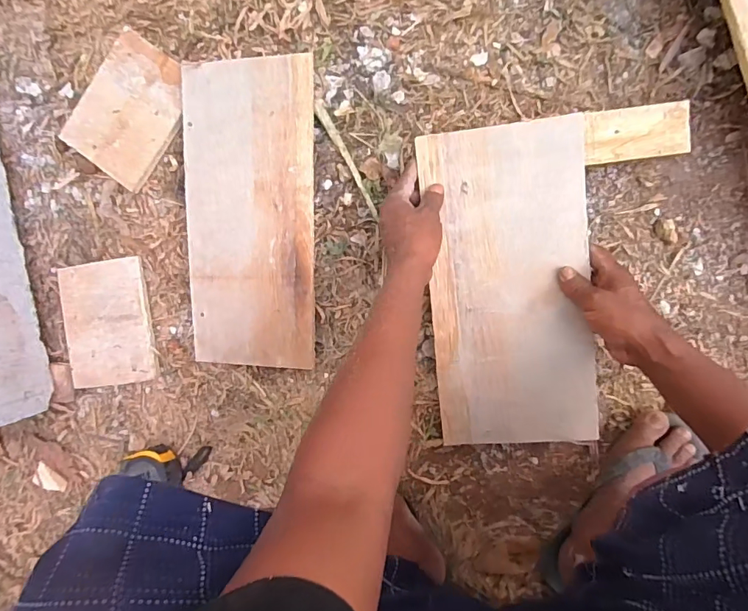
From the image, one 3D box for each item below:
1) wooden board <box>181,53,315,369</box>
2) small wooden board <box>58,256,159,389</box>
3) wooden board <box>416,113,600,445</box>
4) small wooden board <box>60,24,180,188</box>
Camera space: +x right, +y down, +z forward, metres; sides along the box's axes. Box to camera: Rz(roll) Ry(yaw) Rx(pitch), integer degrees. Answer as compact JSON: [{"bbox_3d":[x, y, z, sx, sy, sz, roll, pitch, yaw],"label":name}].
[{"bbox_3d":[-0.165,-0.115,0.594,0.178,0.012,0.390,2,97,14],"label":"wooden board"},{"bbox_3d":[-0.391,0.027,0.661,0.135,0.019,0.178,-7,91,8],"label":"small wooden board"},{"bbox_3d":[0.160,-0.014,0.532,0.180,0.020,0.375,-4,99,8],"label":"wooden board"},{"bbox_3d":[-0.339,-0.270,0.627,0.144,0.011,0.178,37,96,5],"label":"small wooden board"}]

